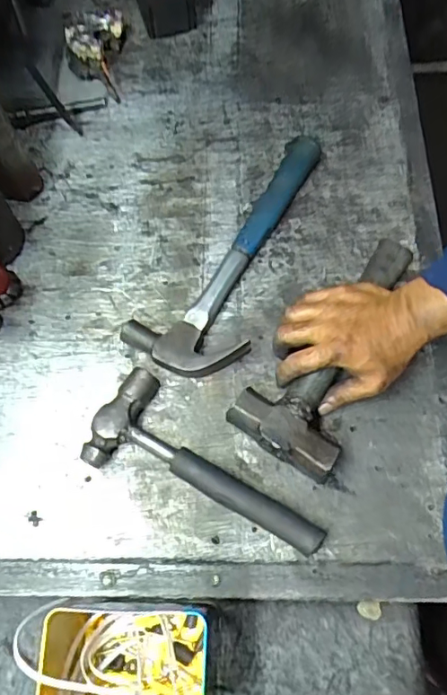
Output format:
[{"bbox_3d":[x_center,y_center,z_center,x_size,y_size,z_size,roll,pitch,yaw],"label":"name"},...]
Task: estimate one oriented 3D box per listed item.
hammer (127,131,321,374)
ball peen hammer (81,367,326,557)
[{"bbox_3d":[0.031,-0.115,0.602,0.116,0.032,0.338,29,71,14],"label":"hammer"},{"bbox_3d":[-0.015,0.120,0.509,0.241,0.032,0.101,28,71,15],"label":"ball peen hammer"}]

